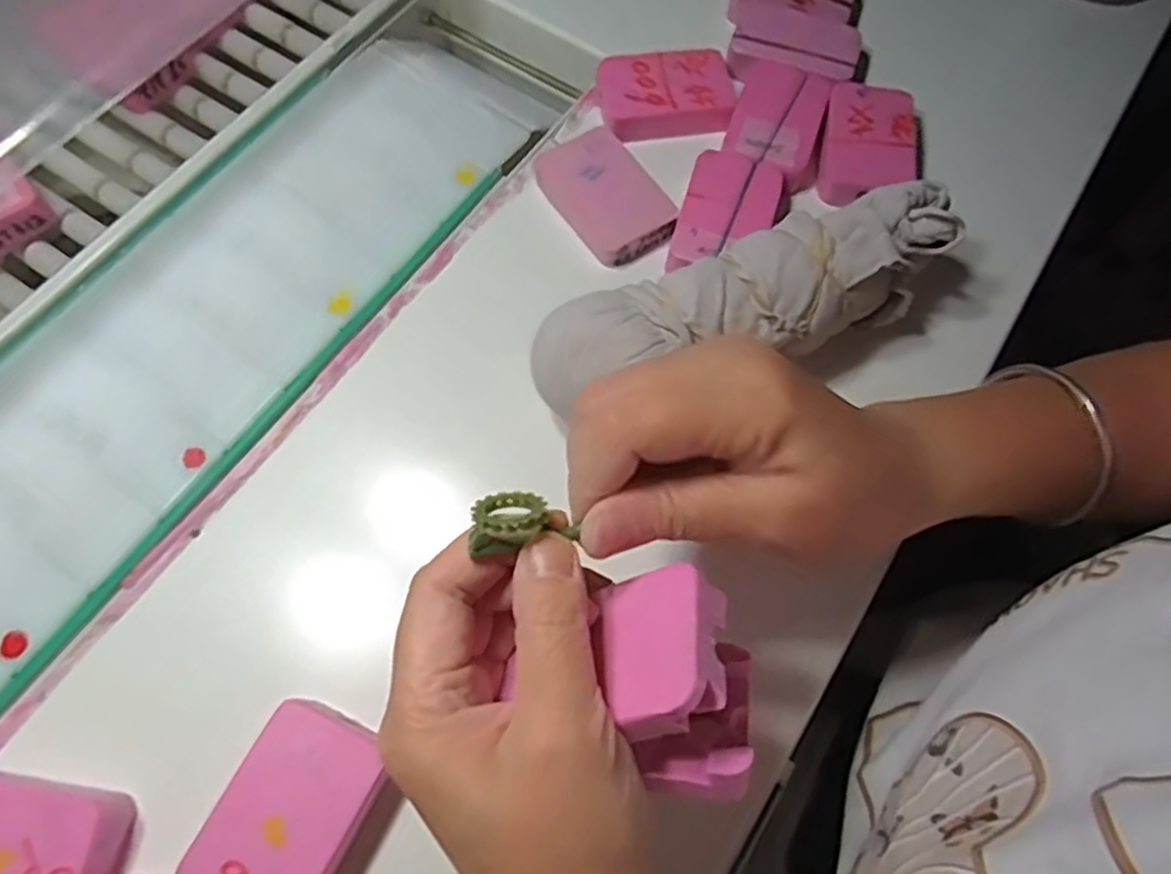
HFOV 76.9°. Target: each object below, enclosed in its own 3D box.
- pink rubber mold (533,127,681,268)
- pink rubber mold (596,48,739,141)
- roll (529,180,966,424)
[{"bbox_3d":[0.013,-0.127,0.387,0.054,0.013,0.072,-29,72,-12],"label":"pink rubber mold"},{"bbox_3d":[0.045,-0.190,0.409,0.073,0.015,0.048,-7,69,-4],"label":"pink rubber mold"},{"bbox_3d":[0.070,-0.057,0.325,0.193,0.046,0.051,-22,70,-10],"label":"roll"}]

